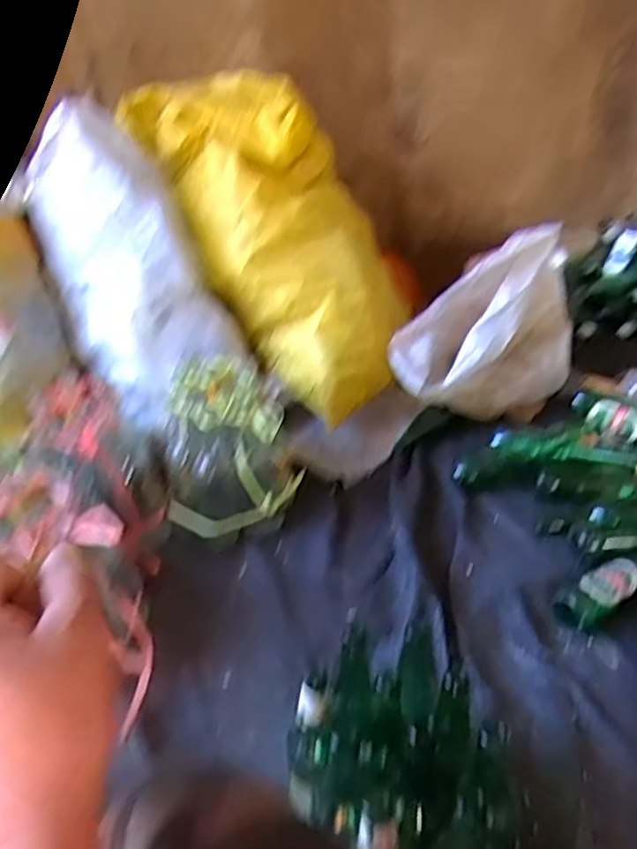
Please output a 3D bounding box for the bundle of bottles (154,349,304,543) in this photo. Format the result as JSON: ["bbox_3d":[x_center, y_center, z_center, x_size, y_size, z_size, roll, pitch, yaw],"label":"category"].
[{"bbox_3d":[-0.167,0.028,1.212,0.223,0.231,0.254,-10,34,-14],"label":"bundle of bottles"}]

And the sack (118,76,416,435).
[{"bbox_3d":[-0.058,-0.402,1.405,0.330,0.759,0.281,-33,4,-40],"label":"sack"}]

